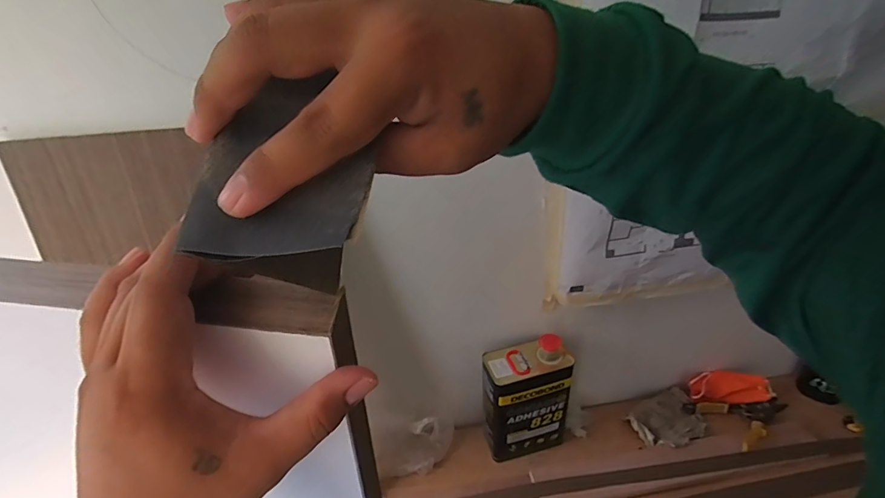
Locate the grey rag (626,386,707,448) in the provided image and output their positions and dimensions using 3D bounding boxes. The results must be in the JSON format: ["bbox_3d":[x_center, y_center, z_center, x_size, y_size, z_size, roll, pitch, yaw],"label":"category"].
[{"bbox_3d":[0.504,0.379,0.954,0.168,0.020,0.116,-17,33,-21],"label":"grey rag"}]

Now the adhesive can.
[{"bbox_3d":[0.172,0.303,0.891,0.172,0.255,0.097,-11,31,-12],"label":"adhesive can"}]

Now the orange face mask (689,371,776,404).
[{"bbox_3d":[0.658,0.324,0.984,0.175,0.054,0.047,0,31,6],"label":"orange face mask"}]

